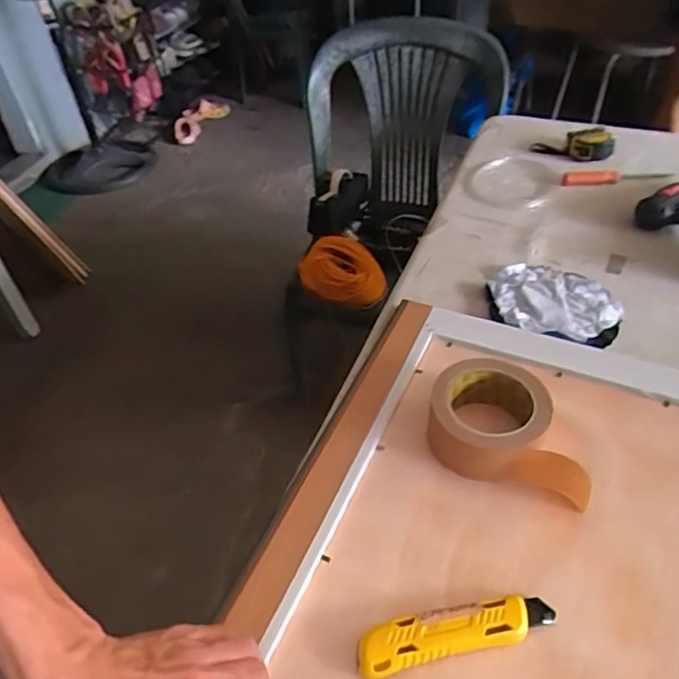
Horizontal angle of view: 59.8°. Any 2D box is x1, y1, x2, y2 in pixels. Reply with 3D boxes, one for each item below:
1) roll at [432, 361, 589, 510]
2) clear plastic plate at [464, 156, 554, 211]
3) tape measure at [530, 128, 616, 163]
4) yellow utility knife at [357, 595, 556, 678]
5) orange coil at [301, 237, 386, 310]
[{"bbox_3d":[0.158,0.080,0.545,0.148,0.056,0.099,13,47,18],"label":"roll"},{"bbox_3d":[0.272,-0.252,0.943,0.131,0.011,0.170,15,47,22],"label":"clear plastic plate"},{"bbox_3d":[0.388,-0.326,0.983,0.126,0.041,0.056,5,44,13],"label":"tape measure"},{"bbox_3d":[0.085,0.214,0.432,0.147,0.021,0.031,-13,43,-6],"label":"yellow utility knife"},{"bbox_3d":[0.013,-0.149,1.345,0.204,0.075,0.159,41,80,19],"label":"orange coil"}]

